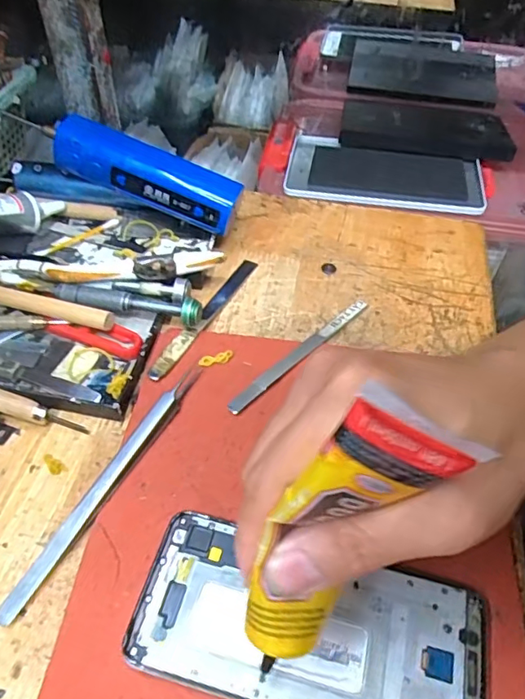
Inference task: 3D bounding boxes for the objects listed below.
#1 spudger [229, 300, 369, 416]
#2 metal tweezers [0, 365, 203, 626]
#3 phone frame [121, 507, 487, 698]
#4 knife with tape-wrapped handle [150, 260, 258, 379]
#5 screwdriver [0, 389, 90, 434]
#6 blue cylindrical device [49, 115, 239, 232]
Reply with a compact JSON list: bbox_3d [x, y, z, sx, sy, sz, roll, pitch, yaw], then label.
[{"bbox_3d":[0.026,0.001,0.339,0.008,0.007,0.128,37,58,24],"label":"spudger"},{"bbox_3d":[-0.077,0.064,0.277,0.011,0.013,0.155,25,53,16],"label":"metal tweezers"},{"bbox_3d":[0.020,0.121,0.235,0.147,0.010,0.068,15,51,8],"label":"phone frame"},{"bbox_3d":[-0.037,-0.025,0.357,0.012,0.007,0.126,23,53,14],"label":"knife with tape-wrapped handle"},{"bbox_3d":[-0.133,0.032,0.297,0.073,0.008,0.011,22,50,-8],"label":"screwdriver"},{"bbox_3d":[-0.081,-0.124,0.383,0.130,0.031,0.031,22,52,-2],"label":"blue cylindrical device"}]

